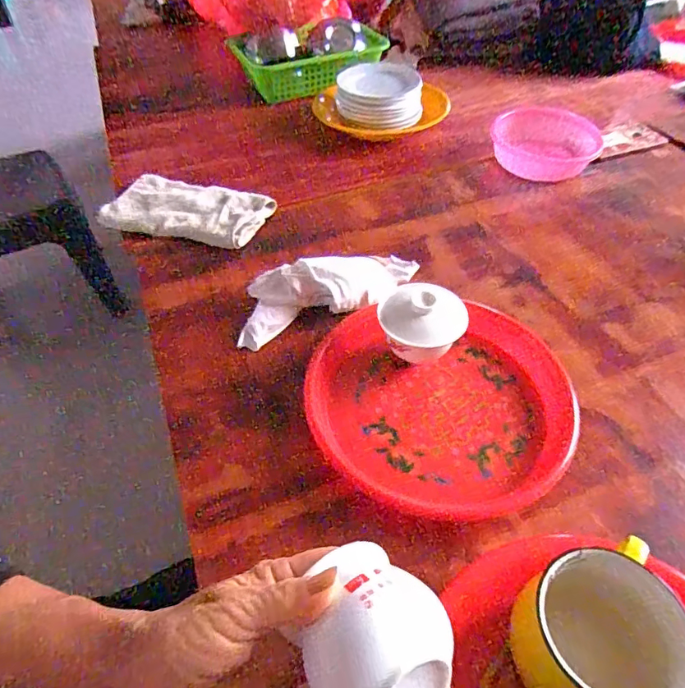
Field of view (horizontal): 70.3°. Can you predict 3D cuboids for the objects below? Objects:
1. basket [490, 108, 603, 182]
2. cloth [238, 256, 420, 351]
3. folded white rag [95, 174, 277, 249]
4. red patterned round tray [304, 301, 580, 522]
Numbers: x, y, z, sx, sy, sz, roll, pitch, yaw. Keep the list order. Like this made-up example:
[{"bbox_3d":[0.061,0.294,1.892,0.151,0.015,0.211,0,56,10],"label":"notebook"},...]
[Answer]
[{"bbox_3d":[0.331,-0.332,0.802,0.167,0.047,0.166,10,49,9],"label":"basket"},{"bbox_3d":[-0.015,-0.068,0.571,0.231,0.048,0.072,-16,50,-14],"label":"cloth"},{"bbox_3d":[-0.227,-0.200,0.719,0.239,0.026,0.127,18,51,15],"label":"folded white rag"},{"bbox_3d":[0.097,0.056,0.481,0.255,0.023,0.234,0,48,0],"label":"red patterned round tray"}]

